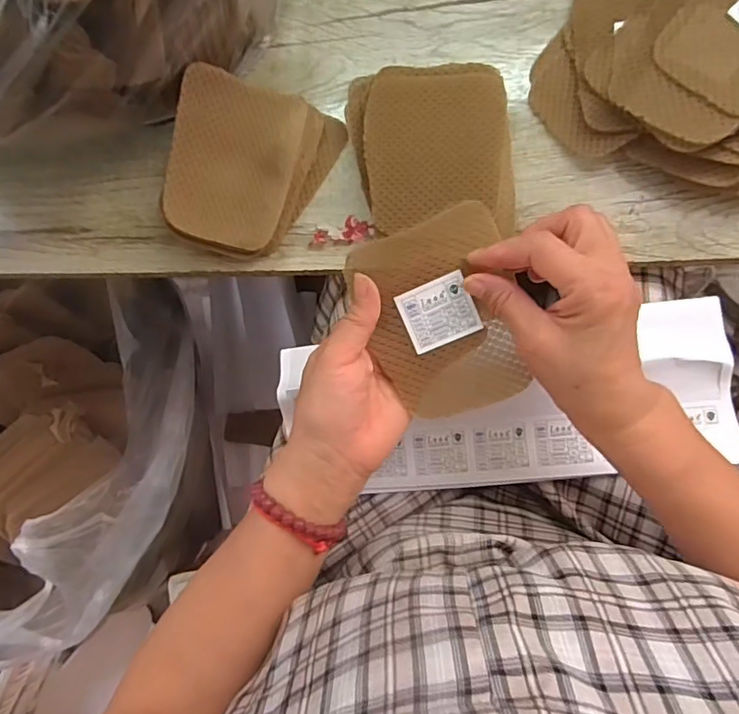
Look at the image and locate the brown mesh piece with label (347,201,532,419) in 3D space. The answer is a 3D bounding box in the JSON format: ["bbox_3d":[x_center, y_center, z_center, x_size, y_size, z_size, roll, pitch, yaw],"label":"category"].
[{"bbox_3d":[0.049,-0.023,0.339,0.086,0.006,0.122,-21,101,8],"label":"brown mesh piece with label"}]

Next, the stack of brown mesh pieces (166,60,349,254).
[{"bbox_3d":[-0.091,-0.145,0.412,0.107,0.053,0.132,18,89,9],"label":"stack of brown mesh pieces"}]

